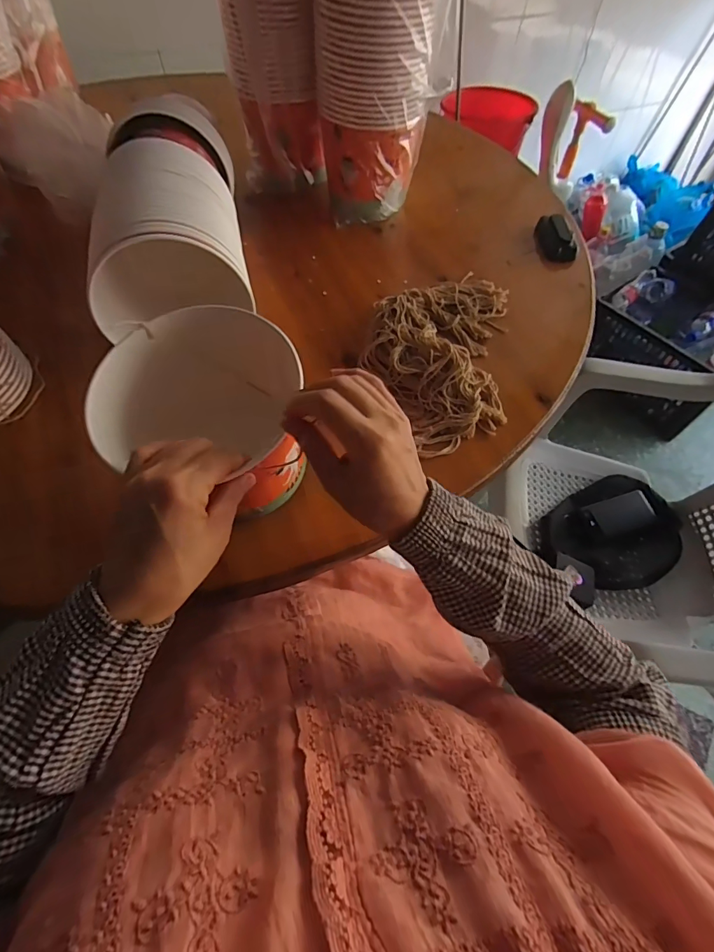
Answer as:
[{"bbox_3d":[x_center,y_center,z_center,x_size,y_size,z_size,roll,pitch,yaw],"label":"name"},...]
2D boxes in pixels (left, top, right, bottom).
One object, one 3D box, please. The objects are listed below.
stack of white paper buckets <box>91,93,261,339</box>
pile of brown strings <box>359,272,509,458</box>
[{"bbox_3d":[-0.236,-0.317,0.538,0.175,0.173,0.331,-13,60,-10],"label":"stack of white paper buckets"},{"bbox_3d":[0.101,-0.161,0.535,0.179,0.037,0.297,10,59,4],"label":"pile of brown strings"}]

